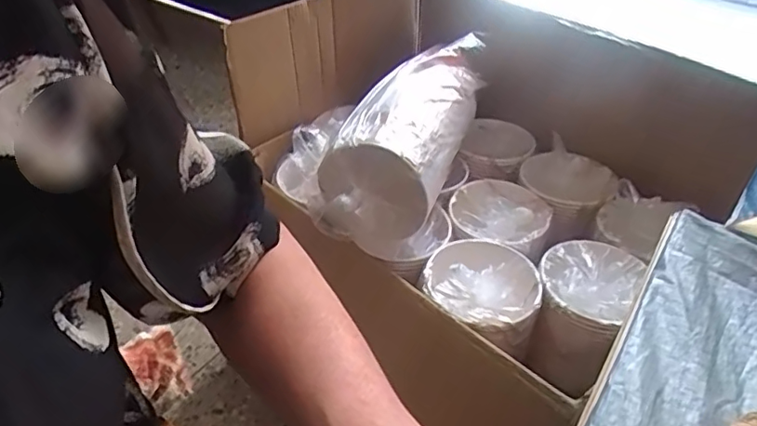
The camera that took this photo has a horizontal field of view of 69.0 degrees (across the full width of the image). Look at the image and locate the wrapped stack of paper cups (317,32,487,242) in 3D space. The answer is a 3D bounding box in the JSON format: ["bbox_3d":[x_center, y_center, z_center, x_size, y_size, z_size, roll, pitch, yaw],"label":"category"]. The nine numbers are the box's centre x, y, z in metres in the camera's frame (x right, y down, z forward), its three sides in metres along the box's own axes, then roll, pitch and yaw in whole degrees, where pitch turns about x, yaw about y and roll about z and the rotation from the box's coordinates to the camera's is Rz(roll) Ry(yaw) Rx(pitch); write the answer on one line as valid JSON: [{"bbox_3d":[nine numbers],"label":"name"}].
[{"bbox_3d":[0.059,-0.138,0.828,0.157,0.139,0.407,19,56,23],"label":"wrapped stack of paper cups"}]

